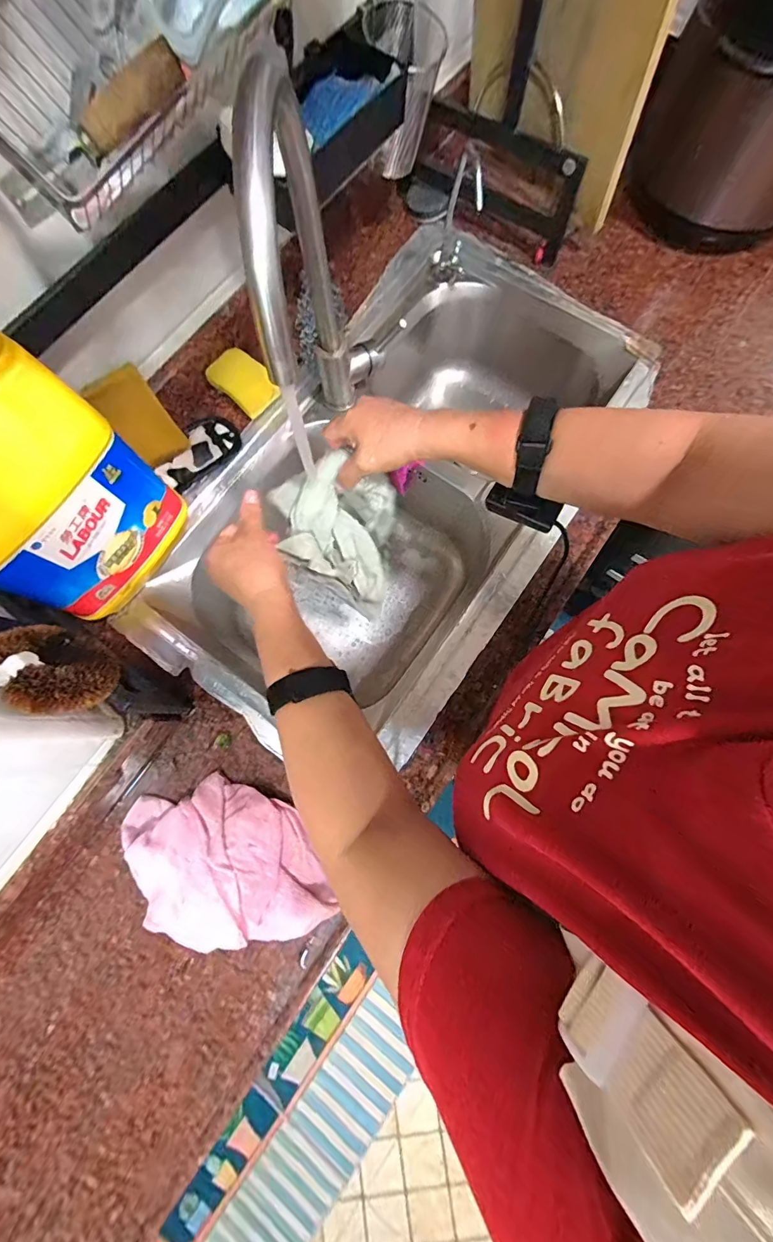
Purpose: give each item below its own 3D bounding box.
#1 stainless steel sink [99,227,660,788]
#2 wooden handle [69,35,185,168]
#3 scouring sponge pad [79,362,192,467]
[{"bbox_3d":[0.031,-0.186,0.669,0.423,0.216,0.768,32,79,9],"label":"stainless steel sink"},{"bbox_3d":[-0.191,-0.367,0.297,0.104,0.025,0.017,-24,77,15],"label":"wooden handle"},{"bbox_3d":[-0.303,-0.249,0.515,0.016,0.112,0.068,22,69,28],"label":"scouring sponge pad"}]

